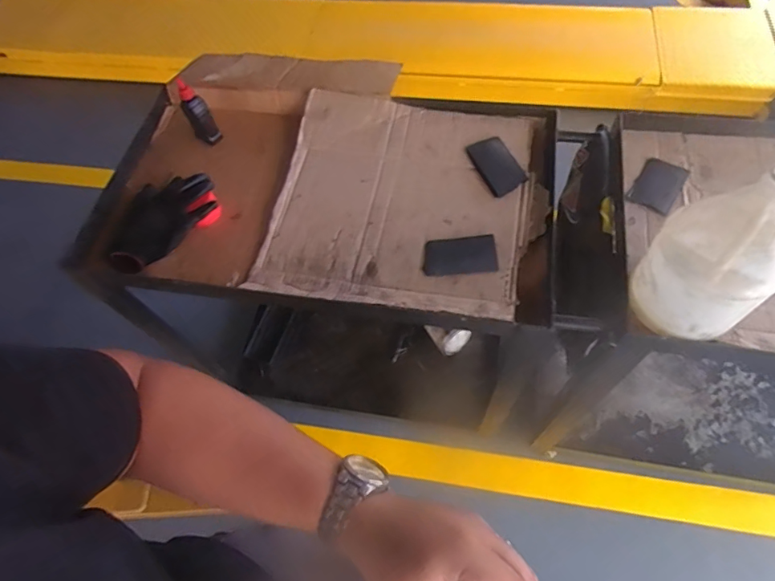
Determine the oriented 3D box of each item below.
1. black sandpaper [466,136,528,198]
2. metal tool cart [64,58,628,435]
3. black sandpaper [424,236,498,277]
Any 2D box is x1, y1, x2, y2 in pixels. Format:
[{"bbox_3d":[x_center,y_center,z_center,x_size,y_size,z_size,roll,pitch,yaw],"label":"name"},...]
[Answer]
[{"bbox_3d":[0.199,-0.228,0.875,0.071,0.009,0.127,-24,61,-6],"label":"black sandpaper"},{"bbox_3d":[-0.071,-0.041,1.239,1.139,0.845,0.539,7,66,11],"label":"metal tool cart"},{"bbox_3d":[0.120,-0.059,0.791,0.116,0.010,0.070,-5,60,5],"label":"black sandpaper"}]

